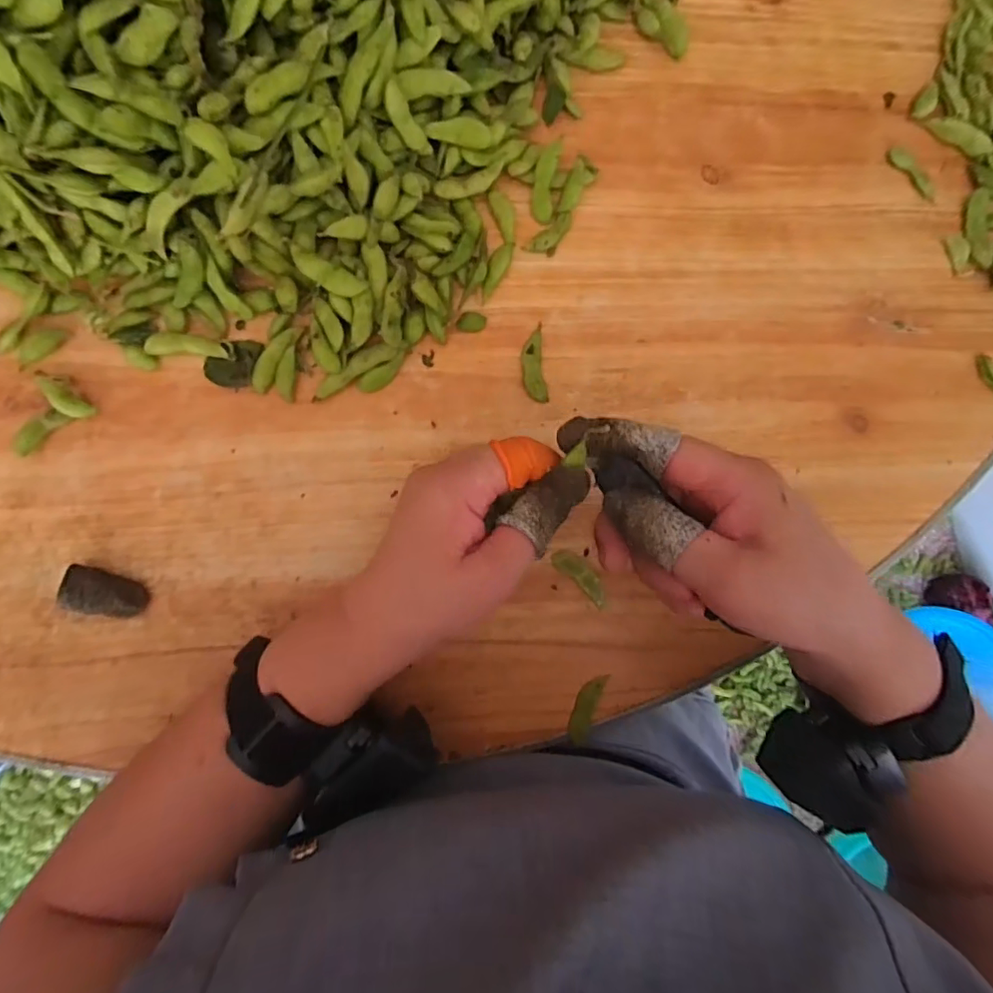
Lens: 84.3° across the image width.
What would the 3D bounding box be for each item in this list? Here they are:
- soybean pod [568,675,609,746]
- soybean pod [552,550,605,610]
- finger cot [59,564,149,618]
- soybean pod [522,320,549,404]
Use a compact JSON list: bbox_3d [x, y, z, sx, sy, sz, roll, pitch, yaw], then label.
[{"bbox_3d":[0.053,0.124,0.321,0.014,0.004,0.042,21,87,-5],"label":"soybean pod"},{"bbox_3d":[0.050,0.047,0.321,0.041,0.004,0.013,43,85,-3],"label":"soybean pod"},{"bbox_3d":[-0.207,0.051,0.290,0.034,0.018,0.022,15,87,-5],"label":"finger cot"},{"bbox_3d":[0.022,-0.078,0.320,0.014,0.004,0.045,-6,89,-6],"label":"soybean pod"}]

